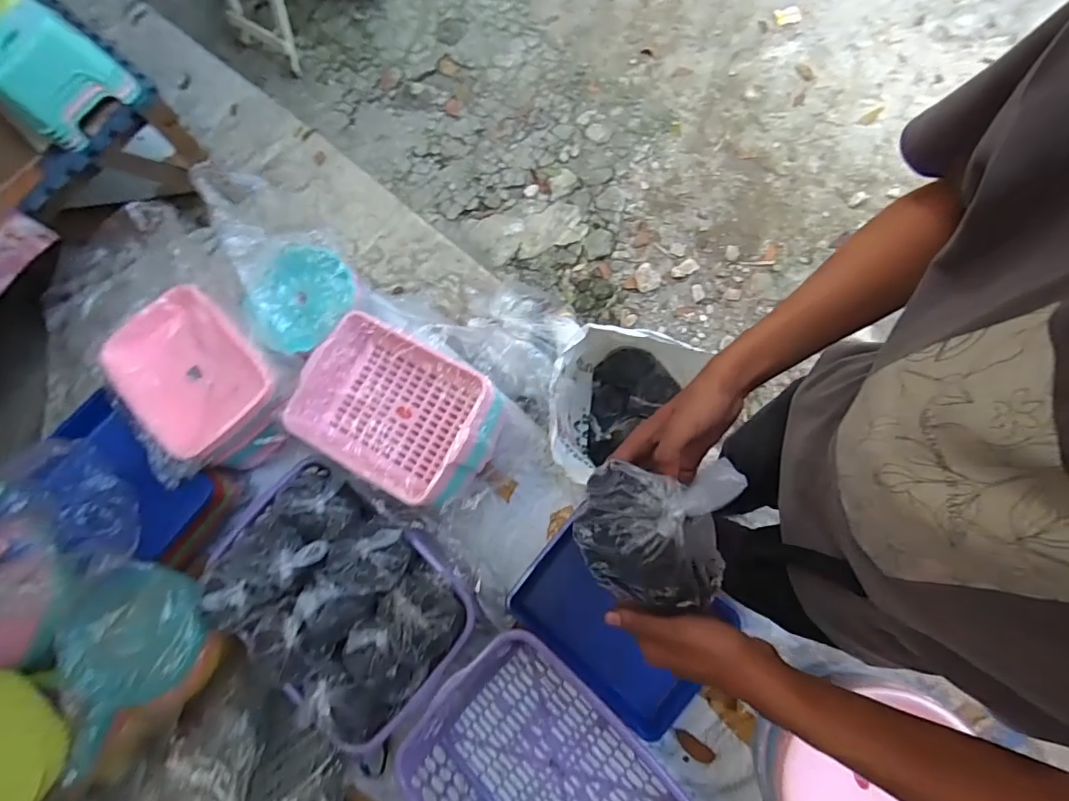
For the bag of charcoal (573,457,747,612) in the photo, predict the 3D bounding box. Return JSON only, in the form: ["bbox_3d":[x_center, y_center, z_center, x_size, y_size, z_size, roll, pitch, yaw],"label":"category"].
[{"bbox_3d":[0.100,0.111,0.432,0.122,0.065,0.114,5,73,3],"label":"bag of charcoal"}]

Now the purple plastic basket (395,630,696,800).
[{"bbox_3d":[0.026,0.640,0.862,0.456,0.160,0.321,40,84,14],"label":"purple plastic basket"}]

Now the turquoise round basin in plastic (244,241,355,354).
[{"bbox_3d":[-0.479,-0.213,1.055,0.173,0.067,0.226,42,78,13],"label":"turquoise round basin in plastic"}]

